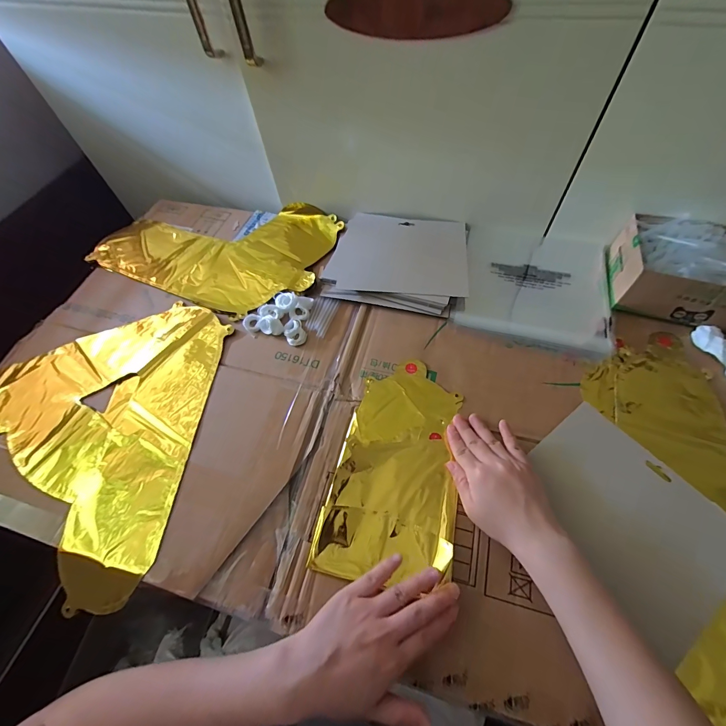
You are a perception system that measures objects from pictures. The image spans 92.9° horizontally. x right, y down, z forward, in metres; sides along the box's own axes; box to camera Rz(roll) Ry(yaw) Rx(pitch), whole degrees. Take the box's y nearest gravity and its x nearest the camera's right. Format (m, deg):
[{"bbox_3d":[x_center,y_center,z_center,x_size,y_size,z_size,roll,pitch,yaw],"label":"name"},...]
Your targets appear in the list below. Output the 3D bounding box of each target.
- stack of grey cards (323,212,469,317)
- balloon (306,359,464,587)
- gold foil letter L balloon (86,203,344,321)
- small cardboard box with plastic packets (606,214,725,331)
[{"bbox_3d":[0.057,-0.159,0.538,0.208,0.019,0.176,11,61,10],"label":"stack of grey cards"},{"bbox_3d":[0.039,0.109,0.397,0.136,0.010,0.245,10,61,9],"label":"balloon"},{"bbox_3d":[-0.254,-0.199,0.590,0.392,0.022,0.248,13,61,11],"label":"gold foil letter L balloon"},{"bbox_3d":[0.439,-0.119,0.456,0.182,0.075,0.129,12,61,11],"label":"small cardboard box with plastic packets"}]

